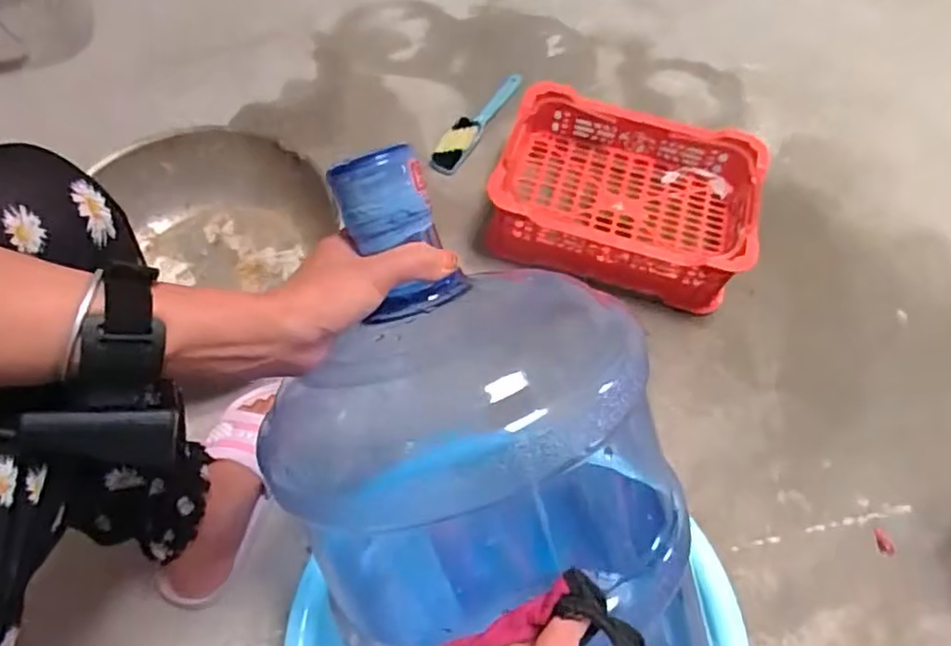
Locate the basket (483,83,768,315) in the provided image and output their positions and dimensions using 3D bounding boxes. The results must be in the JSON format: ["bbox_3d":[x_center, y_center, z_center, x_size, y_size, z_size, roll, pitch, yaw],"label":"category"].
[{"bbox_3d":[0.198,-0.169,0.848,0.317,0.124,0.221,17,61,6],"label":"basket"}]

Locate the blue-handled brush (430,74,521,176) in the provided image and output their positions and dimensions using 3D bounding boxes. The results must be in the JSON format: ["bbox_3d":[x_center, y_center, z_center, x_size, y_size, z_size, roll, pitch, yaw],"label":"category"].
[{"bbox_3d":[0.012,-0.305,0.969,0.041,0.047,0.227,32,64,14],"label":"blue-handled brush"}]

